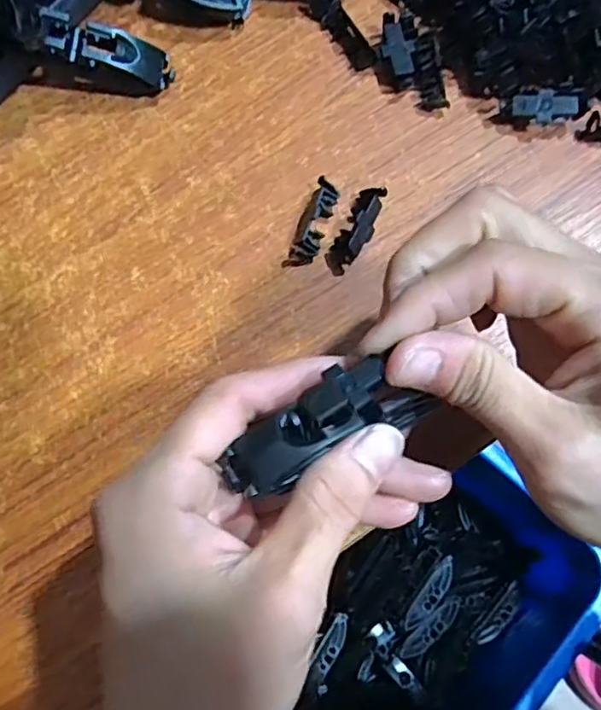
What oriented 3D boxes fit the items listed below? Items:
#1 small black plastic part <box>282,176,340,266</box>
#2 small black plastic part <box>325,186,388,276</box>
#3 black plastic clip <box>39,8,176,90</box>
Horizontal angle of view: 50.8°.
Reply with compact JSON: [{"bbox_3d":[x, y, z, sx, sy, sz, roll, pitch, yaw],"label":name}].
[{"bbox_3d":[0.005,-0.054,0.262,0.011,0.009,0.038,22,77,6],"label":"small black plastic part"},{"bbox_3d":[0.023,-0.052,0.260,0.013,0.010,0.040,28,77,8],"label":"small black plastic part"},{"bbox_3d":[-0.079,-0.126,0.265,0.054,0.011,0.016,11,73,-27],"label":"black plastic clip"}]

